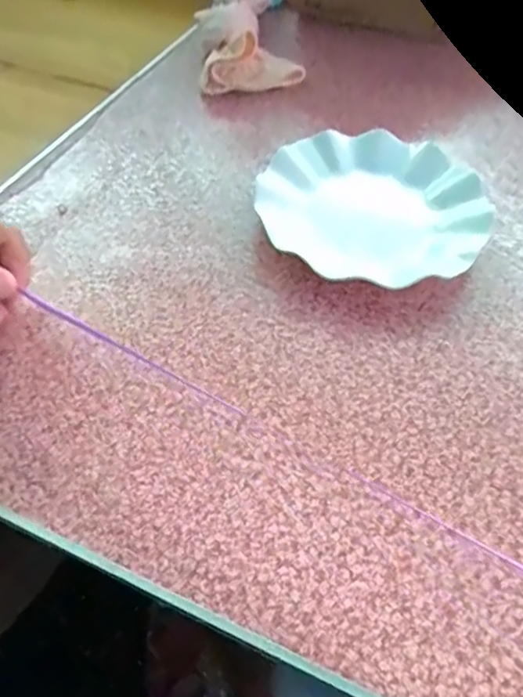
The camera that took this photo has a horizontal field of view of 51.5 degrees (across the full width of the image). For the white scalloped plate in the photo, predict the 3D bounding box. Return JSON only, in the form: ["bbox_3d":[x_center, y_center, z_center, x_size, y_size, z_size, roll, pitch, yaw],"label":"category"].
[{"bbox_3d":[0.092,-0.117,0.452,0.183,0.025,0.183,1,54,-1],"label":"white scalloped plate"}]

